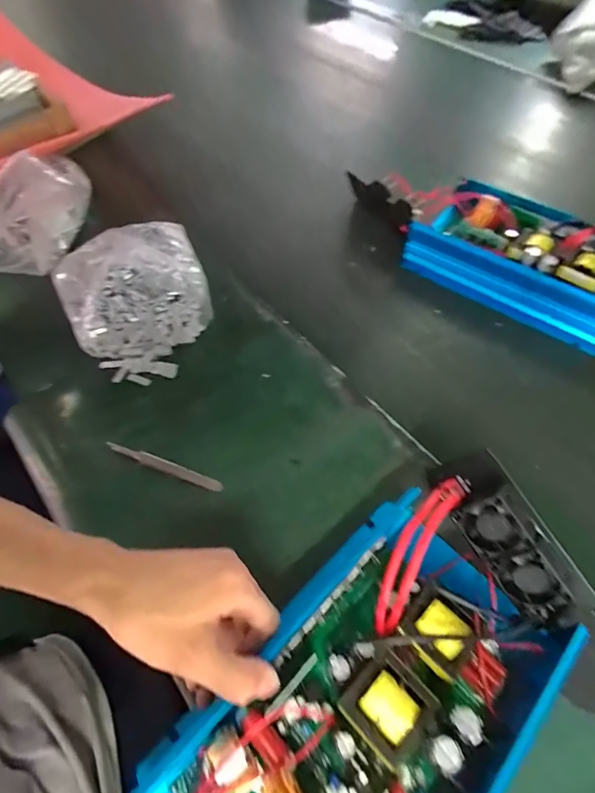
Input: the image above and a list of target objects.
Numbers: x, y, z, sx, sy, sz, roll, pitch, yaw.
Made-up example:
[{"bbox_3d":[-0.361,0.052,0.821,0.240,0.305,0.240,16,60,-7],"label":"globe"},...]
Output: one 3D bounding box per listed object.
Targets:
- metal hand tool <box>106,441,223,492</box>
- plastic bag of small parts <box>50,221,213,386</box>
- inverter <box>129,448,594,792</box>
[{"bbox_3d":[-0.127,0.067,0.409,0.118,0.013,0.010,17,60,11],"label":"metal hand tool"},{"bbox_3d":[-0.190,-0.122,0.504,0.167,0.054,0.213,-22,60,-12],"label":"plastic bag of small parts"},{"bbox_3d":[0.052,0.191,0.271,0.157,0.069,0.316,37,71,21],"label":"inverter"}]

